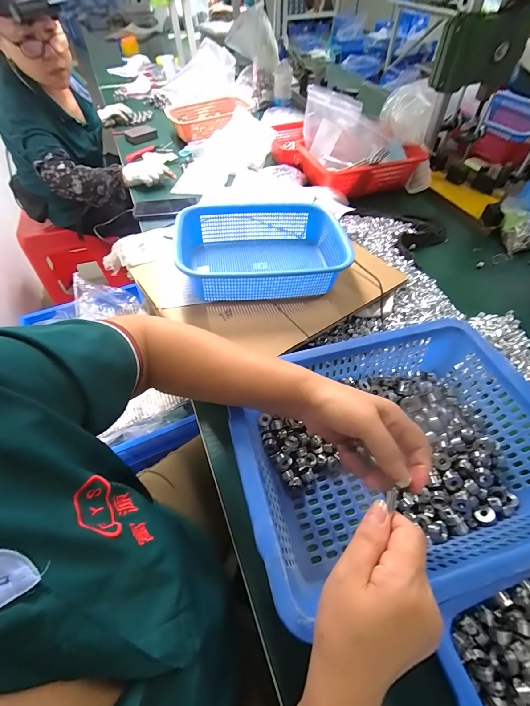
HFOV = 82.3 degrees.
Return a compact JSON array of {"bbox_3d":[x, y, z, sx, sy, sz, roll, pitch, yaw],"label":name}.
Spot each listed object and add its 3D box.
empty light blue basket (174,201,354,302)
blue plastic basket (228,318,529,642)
[{"bbox_3d":[-0.008,-0.178,0.534,0.262,0.076,0.196,-5,55,-4],"label":"empty light blue basket"},{"bbox_3d":[0.148,0.108,0.371,0.353,0.095,0.252,-11,55,-7],"label":"blue plastic basket"}]

